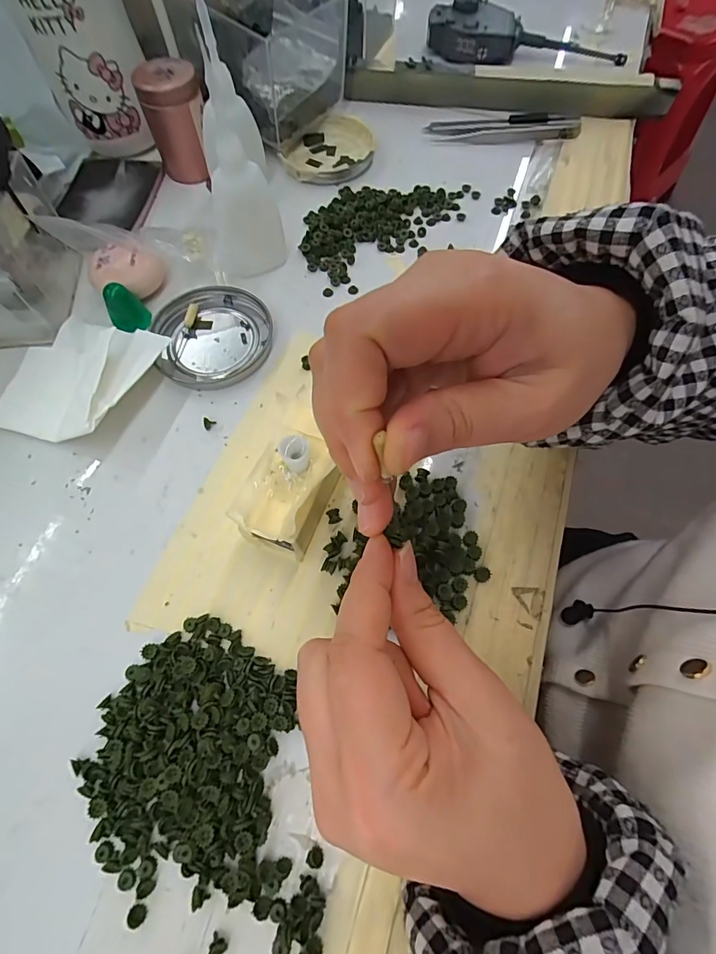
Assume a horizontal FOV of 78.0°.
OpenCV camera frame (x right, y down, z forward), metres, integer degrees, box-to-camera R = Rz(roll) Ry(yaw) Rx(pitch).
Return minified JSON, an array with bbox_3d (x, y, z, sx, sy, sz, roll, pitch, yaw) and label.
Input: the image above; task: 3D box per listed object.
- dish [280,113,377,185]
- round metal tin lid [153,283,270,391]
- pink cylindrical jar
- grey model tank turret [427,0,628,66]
[{"bbox_3d":[-0.024,-0.275,0.374,0.074,0.014,0.075,4,66,1],"label":"dish"},{"bbox_3d":[-0.095,-0.095,0.292,0.074,0.008,0.074,0,66,0],"label":"round metal tin lid"},{"bbox_3d":[-0.137,-0.267,0.338,0.042,0.071,0.039,0,66,0],"label":"pink cylindrical jar"},{"bbox_3d":[0.162,-0.423,0.421,0.184,0.032,0.053,-1,65,0],"label":"grey model tank turret"}]

